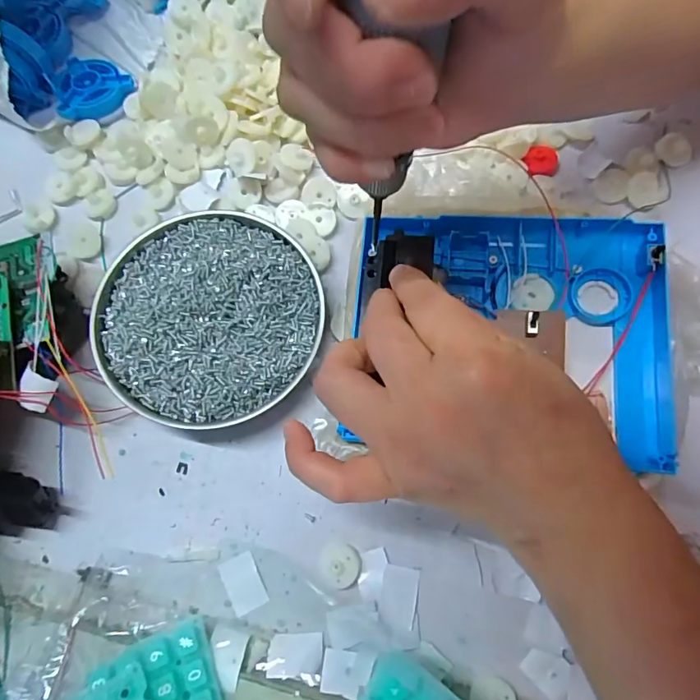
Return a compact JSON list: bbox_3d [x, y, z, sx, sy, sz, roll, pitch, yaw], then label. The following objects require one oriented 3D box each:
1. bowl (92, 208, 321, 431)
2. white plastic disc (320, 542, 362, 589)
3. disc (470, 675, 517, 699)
[{"bbox_3d":[-0.084,-0.021,0.286,0.131,0.030,0.130,0,76,2],"label":"bowl"},{"bbox_3d":[-0.006,0.121,0.261,0.022,0.004,0.024,0,76,2],"label":"white plastic disc"},{"bbox_3d":[0.075,0.183,0.244,0.023,0.004,0.019,19,57,20],"label":"disc"}]

